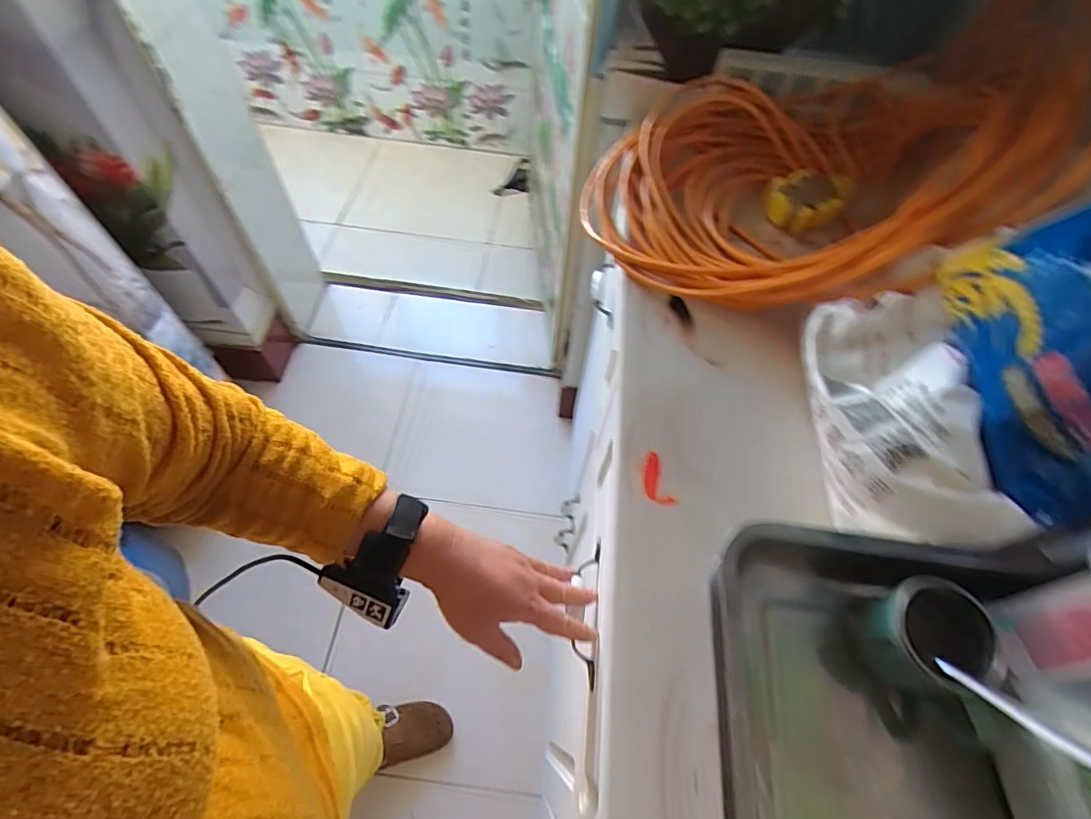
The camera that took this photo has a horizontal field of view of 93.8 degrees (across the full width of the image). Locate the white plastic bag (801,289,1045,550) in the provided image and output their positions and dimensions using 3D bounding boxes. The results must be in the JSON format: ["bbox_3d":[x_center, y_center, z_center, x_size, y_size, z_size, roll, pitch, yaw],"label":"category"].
[{"bbox_3d":[0.286,-0.001,0.417,0.111,0.085,0.224,5,60,0],"label":"white plastic bag"}]

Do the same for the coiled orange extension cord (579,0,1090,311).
[{"bbox_3d":[0.296,-0.265,0.542,0.431,0.212,0.333,-2,61,-4],"label":"coiled orange extension cord"}]

